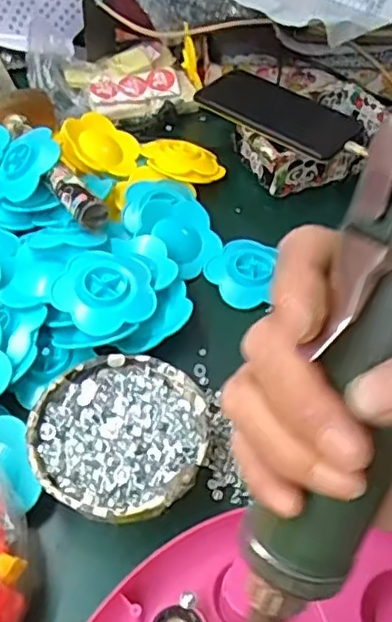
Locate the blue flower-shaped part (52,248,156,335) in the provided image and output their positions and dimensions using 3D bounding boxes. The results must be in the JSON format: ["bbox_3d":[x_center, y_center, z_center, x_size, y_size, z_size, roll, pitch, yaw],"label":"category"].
[{"bbox_3d":[-0.072,-0.017,0.483,0.074,0.018,0.076,0,48,-1],"label":"blue flower-shaped part"}]

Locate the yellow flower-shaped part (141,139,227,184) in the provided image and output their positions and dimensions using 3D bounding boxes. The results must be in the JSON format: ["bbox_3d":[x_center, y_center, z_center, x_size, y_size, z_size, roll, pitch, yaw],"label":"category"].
[{"bbox_3d":[-0.013,-0.149,0.631,0.078,0.024,0.064,-7,49,-7],"label":"yellow flower-shaped part"}]

